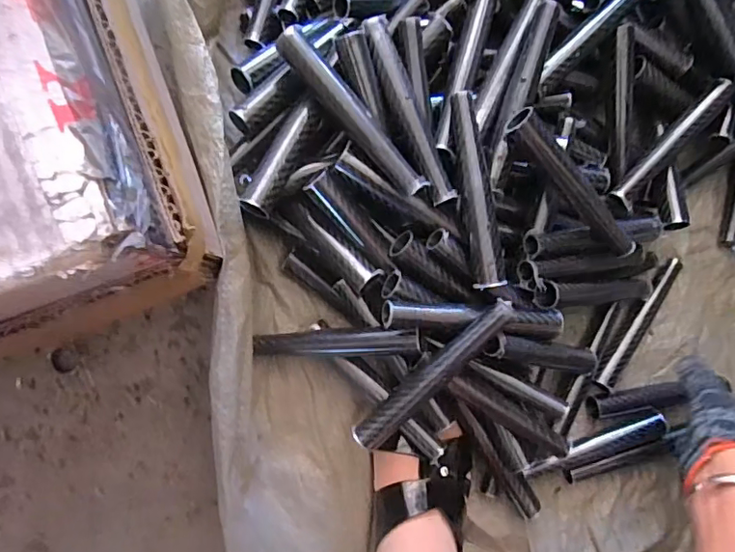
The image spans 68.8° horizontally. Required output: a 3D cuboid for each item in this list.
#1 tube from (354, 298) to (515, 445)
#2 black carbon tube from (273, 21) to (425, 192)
[{"bbox_3d":[0.050,0.075,0.412,0.025,0.023,0.156,43,102,-8],"label":"tube"},{"bbox_3d":[-0.012,-0.120,0.396,0.021,0.020,0.150,-41,97,-7],"label":"black carbon tube"}]

